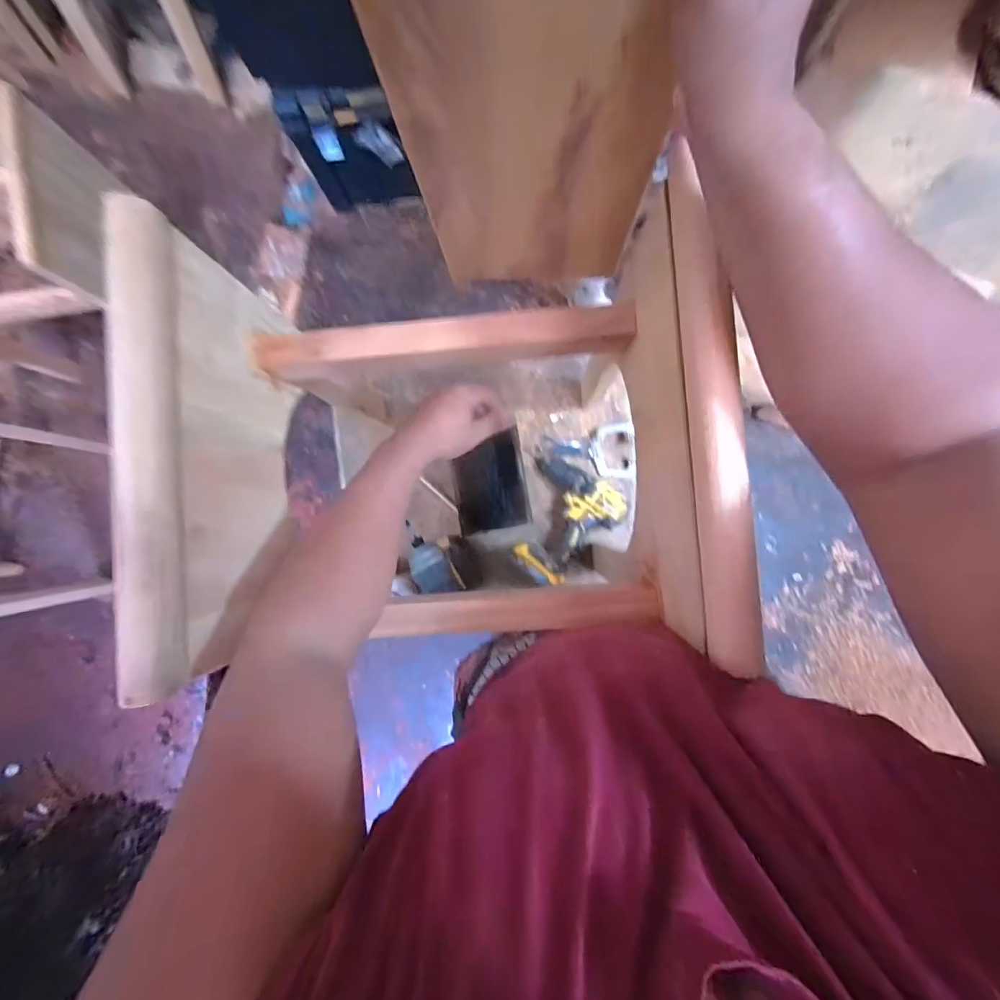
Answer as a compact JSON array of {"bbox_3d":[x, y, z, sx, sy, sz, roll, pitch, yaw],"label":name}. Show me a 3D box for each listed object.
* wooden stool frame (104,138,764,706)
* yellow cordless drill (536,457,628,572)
[{"bbox_3d":[-0.055,-0.046,0.399,0.444,0.198,0.357,-4,88,3],"label":"wooden stool frame"},{"bbox_3d":[0.159,0.011,0.827,0.145,0.070,0.210,-9,88,3],"label":"yellow cordless drill"}]

